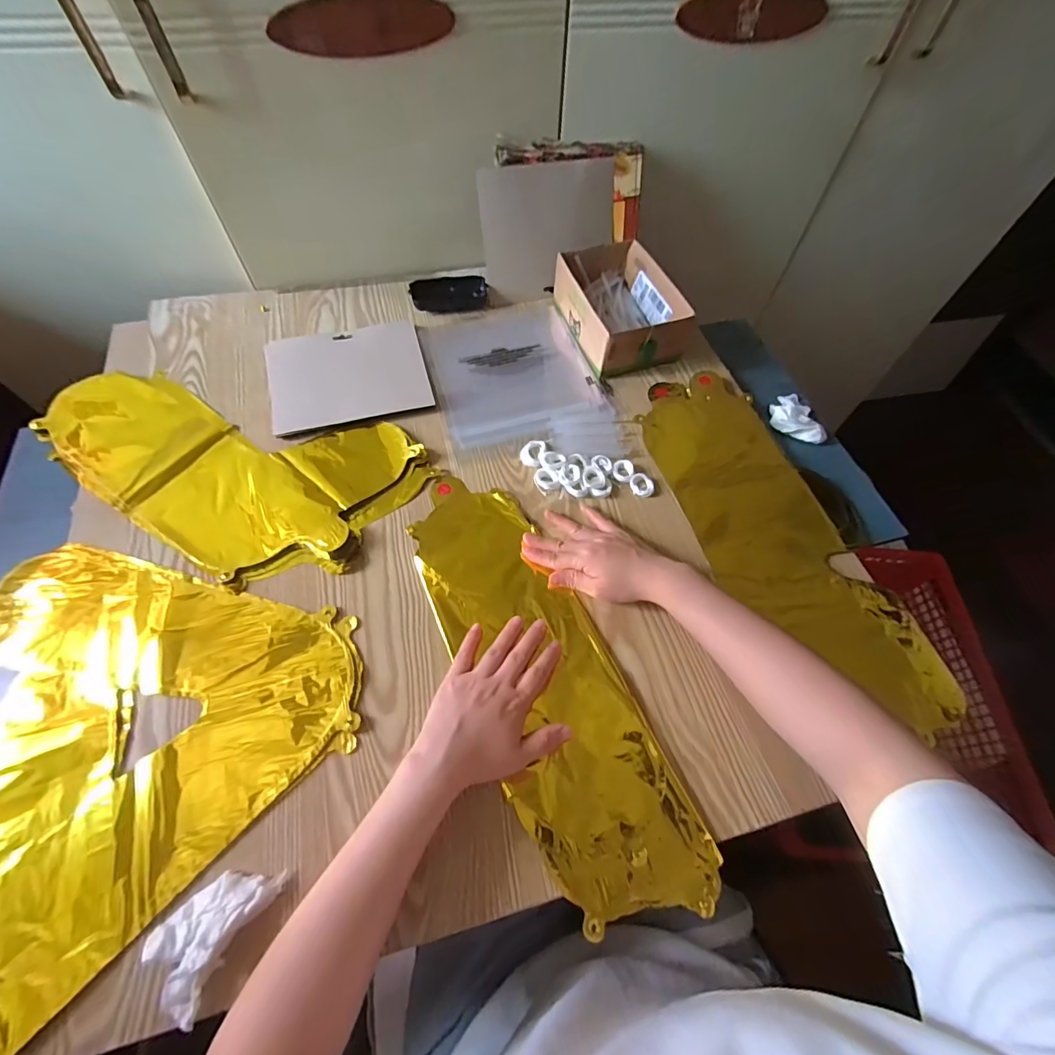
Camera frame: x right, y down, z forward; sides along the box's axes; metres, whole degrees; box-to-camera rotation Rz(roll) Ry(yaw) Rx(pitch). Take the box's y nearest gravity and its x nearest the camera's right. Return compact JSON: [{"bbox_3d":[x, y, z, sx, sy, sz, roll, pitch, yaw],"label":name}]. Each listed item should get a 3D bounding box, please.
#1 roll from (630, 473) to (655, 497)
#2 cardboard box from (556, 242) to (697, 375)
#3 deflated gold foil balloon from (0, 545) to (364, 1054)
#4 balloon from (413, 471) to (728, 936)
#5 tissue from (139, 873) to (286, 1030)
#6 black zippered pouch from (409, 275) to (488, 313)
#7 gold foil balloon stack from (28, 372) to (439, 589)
[{"bbox_3d":[0.130,-0.049,0.539,0.028,0.007,0.027,1,59,-2],"label":"roll"},{"bbox_3d":[0.127,-0.306,0.651,0.139,0.064,0.200,-14,61,-10],"label":"cardboard box"},{"bbox_3d":[-0.365,0.147,0.407,0.353,0.007,0.355,-40,68,-22],"label":"deflated gold foil balloon"},{"bbox_3d":[0.007,0.124,0.446,0.131,0.009,0.424,-24,63,-15],"label":"balloon"},{"bbox_3d":[-0.220,0.274,0.327,0.054,0.020,0.087,27,62,13],"label":"tissue"},{"bbox_3d":[-0.114,-0.343,0.696,0.108,0.034,0.029,-4,60,-4],"label":"black zippered pouch"},{"bbox_3d":[-0.340,-0.091,0.543,0.410,0.013,0.230,28,62,14],"label":"gold foil balloon stack"}]

